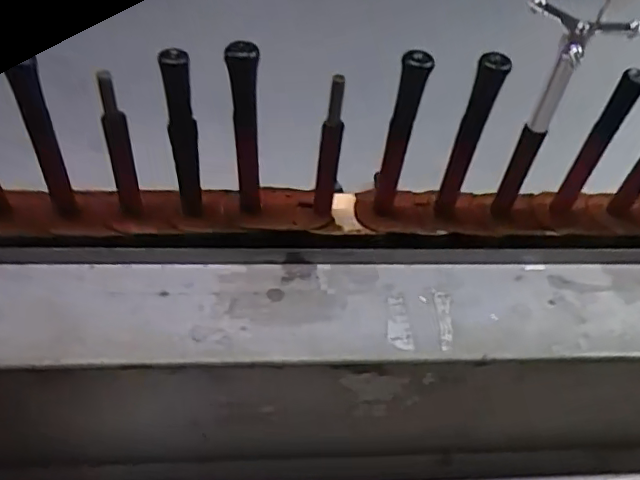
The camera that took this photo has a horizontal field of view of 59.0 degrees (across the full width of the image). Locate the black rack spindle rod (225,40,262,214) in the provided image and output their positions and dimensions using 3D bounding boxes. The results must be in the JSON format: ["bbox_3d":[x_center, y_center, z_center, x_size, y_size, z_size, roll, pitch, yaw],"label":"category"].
[{"bbox_3d":[-0.053,-0.074,0.414,0.020,0.147,0.016,-4,49,-5],"label":"black rack spindle rod"}]

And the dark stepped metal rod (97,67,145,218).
[{"bbox_3d":[-0.145,-0.065,0.406,0.020,0.125,0.014,-15,51,-15],"label":"dark stepped metal rod"}]

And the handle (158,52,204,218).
[{"bbox_3d":[-0.095,-0.069,0.402,0.021,0.138,0.015,-19,52,-18],"label":"handle"}]

